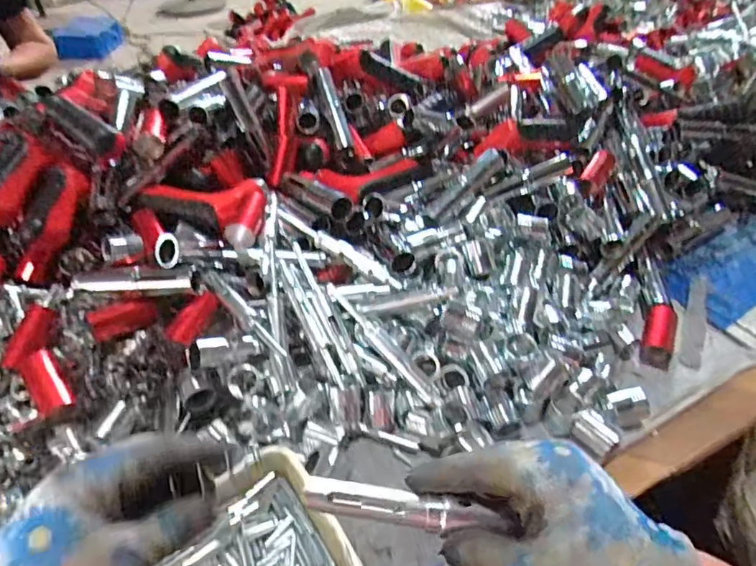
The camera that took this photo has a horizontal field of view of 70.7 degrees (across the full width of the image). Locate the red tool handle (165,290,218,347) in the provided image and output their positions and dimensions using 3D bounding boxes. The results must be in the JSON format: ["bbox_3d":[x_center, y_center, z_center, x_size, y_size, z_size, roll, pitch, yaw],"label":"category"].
[{"bbox_3d":[-0.182,0.034,0.519,0.027,0.019,0.062,11,44,12],"label":"red tool handle"}]

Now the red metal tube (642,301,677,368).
[{"bbox_3d":[0.287,0.048,0.542,0.026,0.026,0.075,15,58,17],"label":"red metal tube"}]

